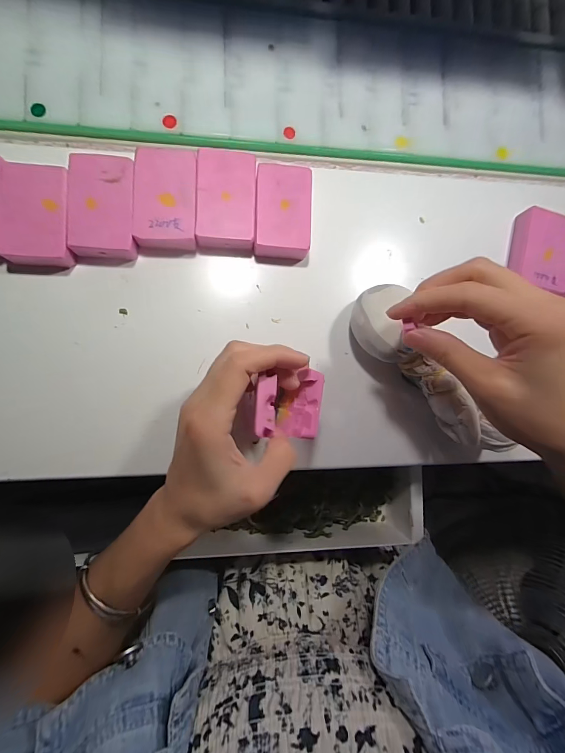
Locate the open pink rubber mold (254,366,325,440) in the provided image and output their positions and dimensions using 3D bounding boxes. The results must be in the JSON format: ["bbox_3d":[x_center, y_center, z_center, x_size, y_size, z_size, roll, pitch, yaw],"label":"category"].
[{"bbox_3d":[0.003,0.017,0.216,0.042,0.034,0.041,6,87,-8],"label":"open pink rubber mold"}]

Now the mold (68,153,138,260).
[{"bbox_3d":[-0.133,-0.126,0.251,0.044,0.018,0.072,-1,88,-8],"label":"mold"}]

